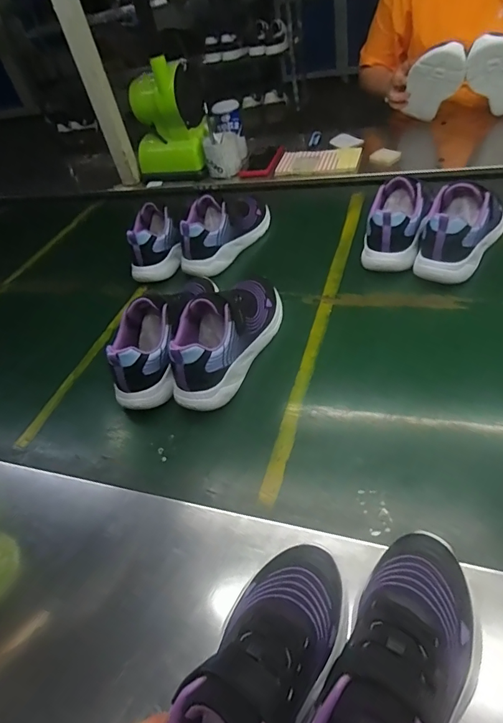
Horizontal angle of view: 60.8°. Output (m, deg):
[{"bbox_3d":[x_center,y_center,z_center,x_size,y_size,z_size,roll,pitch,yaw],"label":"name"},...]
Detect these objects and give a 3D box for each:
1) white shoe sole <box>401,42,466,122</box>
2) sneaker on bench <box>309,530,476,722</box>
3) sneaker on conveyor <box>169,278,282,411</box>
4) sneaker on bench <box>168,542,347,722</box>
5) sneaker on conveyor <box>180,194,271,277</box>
[{"bbox_3d":[0.365,-0.561,0.870,0.091,0.206,0.020,28,90,-1],"label":"white shoe sole"},{"bbox_3d":[0.093,0.216,0.279,0.076,0.094,0.208,20,48,27],"label":"sneaker on bench"},{"bbox_3d":[-0.032,-0.049,0.601,0.087,0.102,0.241,16,47,23],"label":"sneaker on conveyor"},{"bbox_3d":[0.006,0.215,0.286,0.076,0.076,0.200,16,48,23],"label":"sneaker on bench"},{"bbox_3d":[-0.047,-0.263,0.806,0.085,0.097,0.235,23,50,29],"label":"sneaker on conveyor"}]

